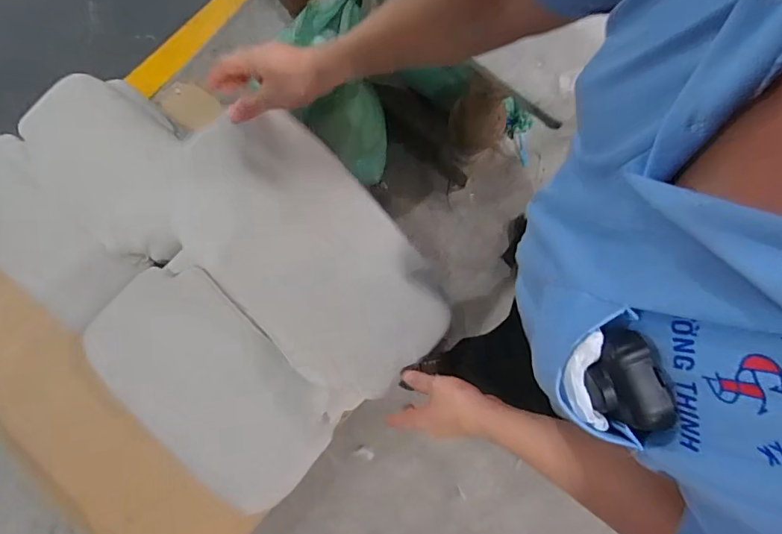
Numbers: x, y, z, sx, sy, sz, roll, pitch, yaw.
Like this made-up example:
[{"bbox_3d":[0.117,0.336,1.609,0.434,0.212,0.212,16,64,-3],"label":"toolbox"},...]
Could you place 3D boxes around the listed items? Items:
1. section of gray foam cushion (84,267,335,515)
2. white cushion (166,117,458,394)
[{"bbox_3d":[-0.327,0.220,0.876,0.450,0.081,0.256,39,83,8],"label":"section of gray foam cushion"},{"bbox_3d":[-0.116,-0.025,0.662,0.231,0.073,0.421,-43,83,-8],"label":"white cushion"}]

